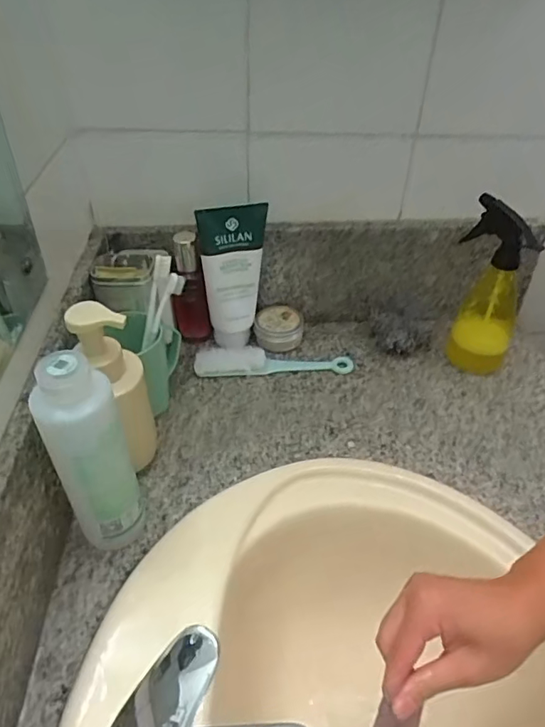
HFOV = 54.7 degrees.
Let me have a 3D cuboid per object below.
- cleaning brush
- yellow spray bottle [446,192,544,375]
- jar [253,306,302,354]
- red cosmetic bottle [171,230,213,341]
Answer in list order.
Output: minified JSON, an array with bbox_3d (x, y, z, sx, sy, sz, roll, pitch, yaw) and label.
[{"bbox_3d":[0.002,-0.003,0.691,0.204,0.027,0.031,-3,41,-3],"label":"cleaning brush"},{"bbox_3d":[0.270,-0.093,0.656,0.083,0.209,0.075,18,44,20],"label":"yellow spray bottle"},{"bbox_3d":[0.008,-0.045,0.726,0.065,0.040,0.059,-1,41,-1],"label":"jar"},{"bbox_3d":[-0.108,-0.097,0.684,0.044,0.149,0.035,-7,42,-8],"label":"red cosmetic bottle"}]

